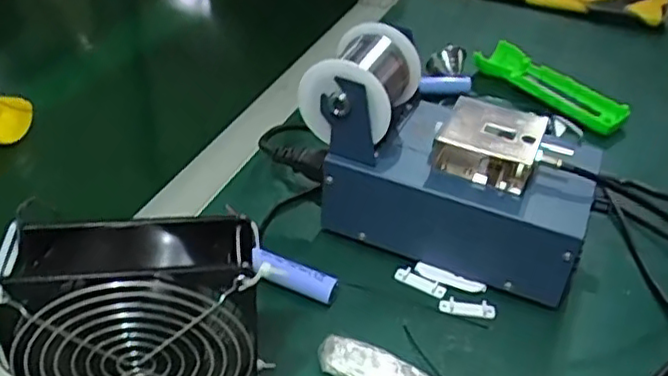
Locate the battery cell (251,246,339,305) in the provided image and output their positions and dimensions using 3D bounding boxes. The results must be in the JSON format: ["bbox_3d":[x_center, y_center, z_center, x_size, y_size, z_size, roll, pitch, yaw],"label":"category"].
[{"bbox_3d":[-0.030,0.062,0.455,0.067,0.018,0.017,21,41,19],"label":"battery cell"}]

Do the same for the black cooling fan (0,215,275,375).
[{"bbox_3d":[-0.100,0.075,0.343,0.127,0.119,0.047,-2,39,-9],"label":"black cooling fan"}]

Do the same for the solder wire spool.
[{"bbox_3d":[0.022,-0.078,0.473,0.068,0.058,0.081,18,39,17],"label":"solder wire spool"}]

